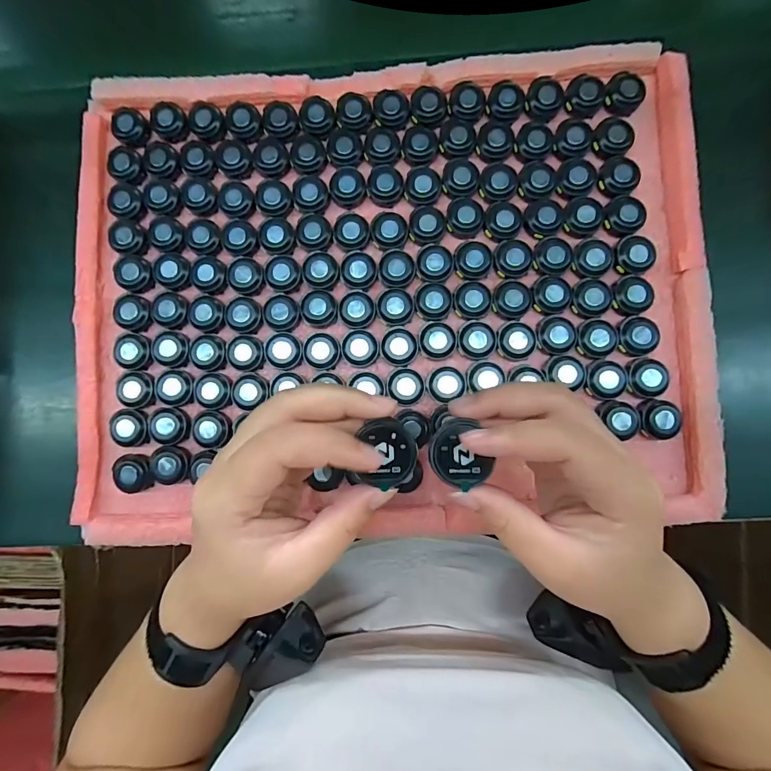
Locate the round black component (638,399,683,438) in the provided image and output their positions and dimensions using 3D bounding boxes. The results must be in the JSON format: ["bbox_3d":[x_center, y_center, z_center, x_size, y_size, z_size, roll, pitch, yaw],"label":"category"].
[{"bbox_3d":[0.204,0.025,0.299,0.029,0.015,0.029,0,83,2],"label":"round black component"}]

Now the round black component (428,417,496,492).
[{"bbox_3d":[0.033,0.031,0.180,0.026,0.004,0.031,-29,83,-1],"label":"round black component"}]

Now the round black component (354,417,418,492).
[{"bbox_3d":[0.001,0.030,0.176,0.025,0.004,0.028,4,83,3],"label":"round black component"}]

